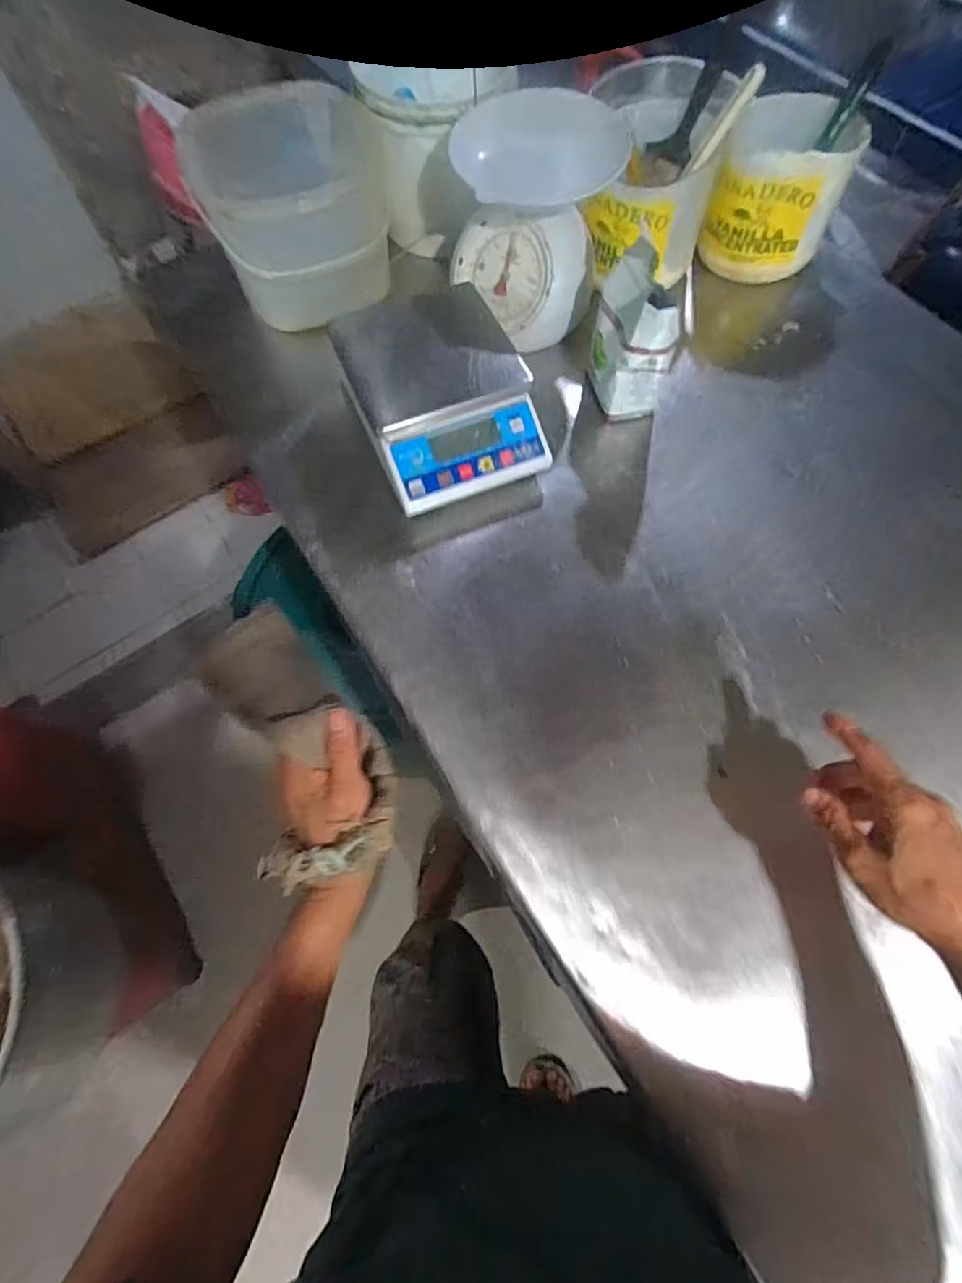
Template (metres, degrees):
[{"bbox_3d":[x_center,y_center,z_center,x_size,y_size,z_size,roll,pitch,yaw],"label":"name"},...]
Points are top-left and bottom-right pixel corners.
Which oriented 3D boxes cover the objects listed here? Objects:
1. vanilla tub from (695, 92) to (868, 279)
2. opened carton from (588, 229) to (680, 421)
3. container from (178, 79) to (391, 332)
[{"bbox_3d":[0.381,-0.573,0.729,0.152,0.135,0.162,25,70,13],"label":"vanilla tub"},{"bbox_3d":[0.166,-0.335,0.634,0.065,0.162,0.098,-8,66,-3],"label":"opened carton"},{"bbox_3d":[-0.233,-0.549,0.713,0.210,0.155,0.218,-26,69,-10],"label":"container"}]

